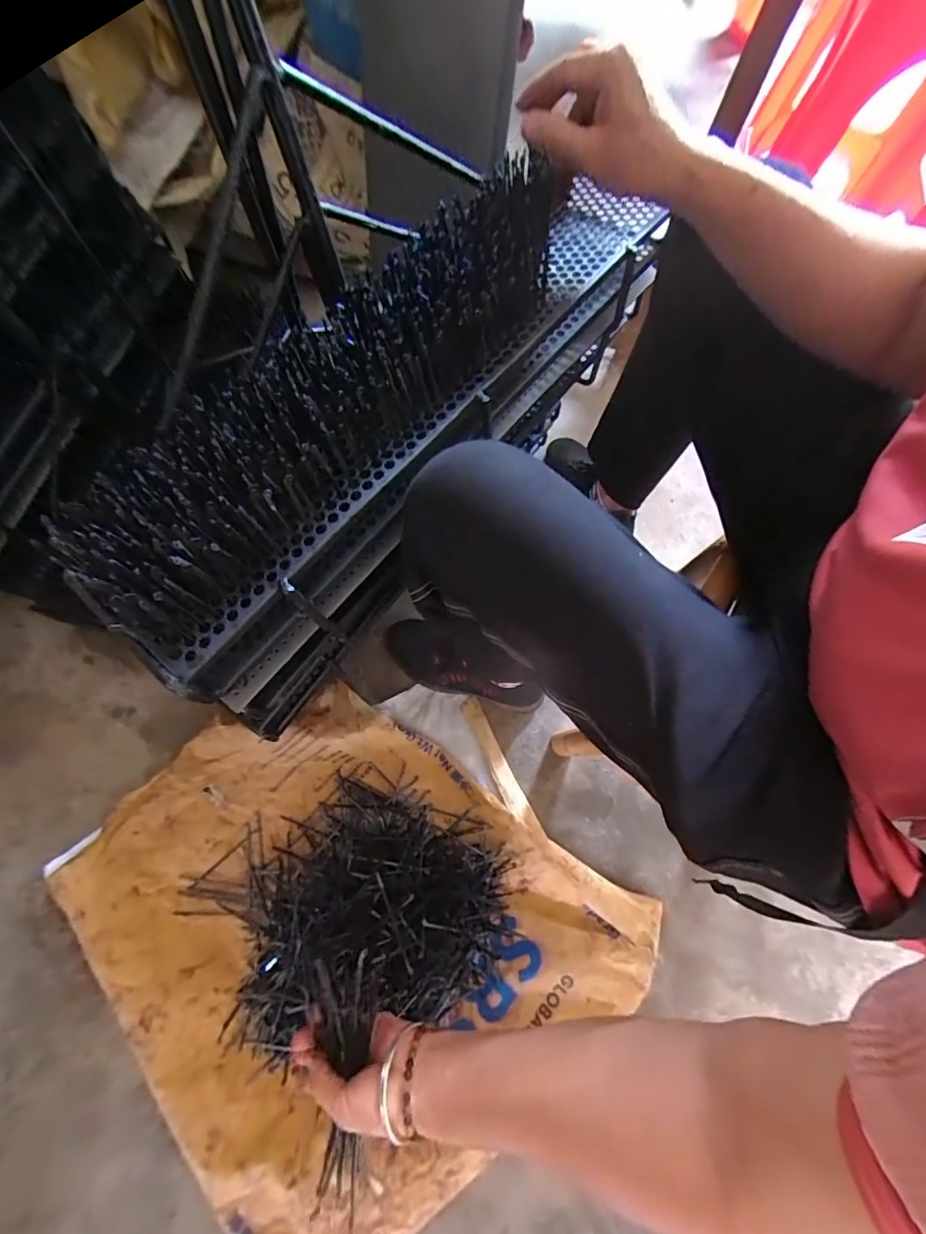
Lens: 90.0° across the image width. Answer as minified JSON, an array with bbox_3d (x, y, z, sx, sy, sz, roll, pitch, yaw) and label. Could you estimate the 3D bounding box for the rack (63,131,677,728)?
[{"bbox_3d":[-0.037,-0.182,0.413,0.144,0.175,0.569,39,75,10],"label":"rack"}]

